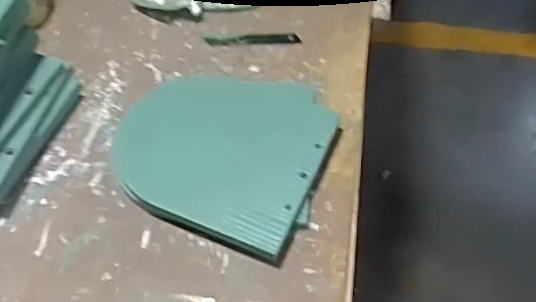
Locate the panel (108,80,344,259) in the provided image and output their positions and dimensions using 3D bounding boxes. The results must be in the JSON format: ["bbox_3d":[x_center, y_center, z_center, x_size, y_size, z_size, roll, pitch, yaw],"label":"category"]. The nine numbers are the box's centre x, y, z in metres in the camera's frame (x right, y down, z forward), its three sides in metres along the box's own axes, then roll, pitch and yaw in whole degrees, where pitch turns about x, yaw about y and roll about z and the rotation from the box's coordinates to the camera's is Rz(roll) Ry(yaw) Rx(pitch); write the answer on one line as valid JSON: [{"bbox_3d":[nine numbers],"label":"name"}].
[{"bbox_3d":[-0.041,-0.010,0.493,0.173,0.016,0.151,22,68,15],"label":"panel"}]

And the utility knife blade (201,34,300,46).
[{"bbox_3d":[-0.016,-0.119,0.598,0.098,0.004,0.016,-1,55,0],"label":"utility knife blade"}]

